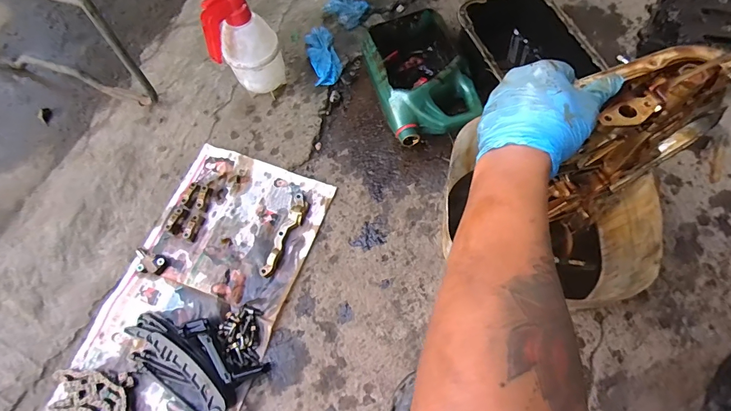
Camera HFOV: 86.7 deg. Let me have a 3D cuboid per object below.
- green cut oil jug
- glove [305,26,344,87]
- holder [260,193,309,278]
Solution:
[{"bbox_3d":[0.111,-0.268,0.829,0.185,0.132,0.290,-15,65,0],"label":"green cut oil jug"},{"bbox_3d":[-0.099,-0.359,0.931,0.070,0.022,0.164,-14,66,-2],"label":"glove"},{"bbox_3d":[-0.158,0.056,0.763,0.037,0.014,0.177,19,69,12],"label":"holder"}]

